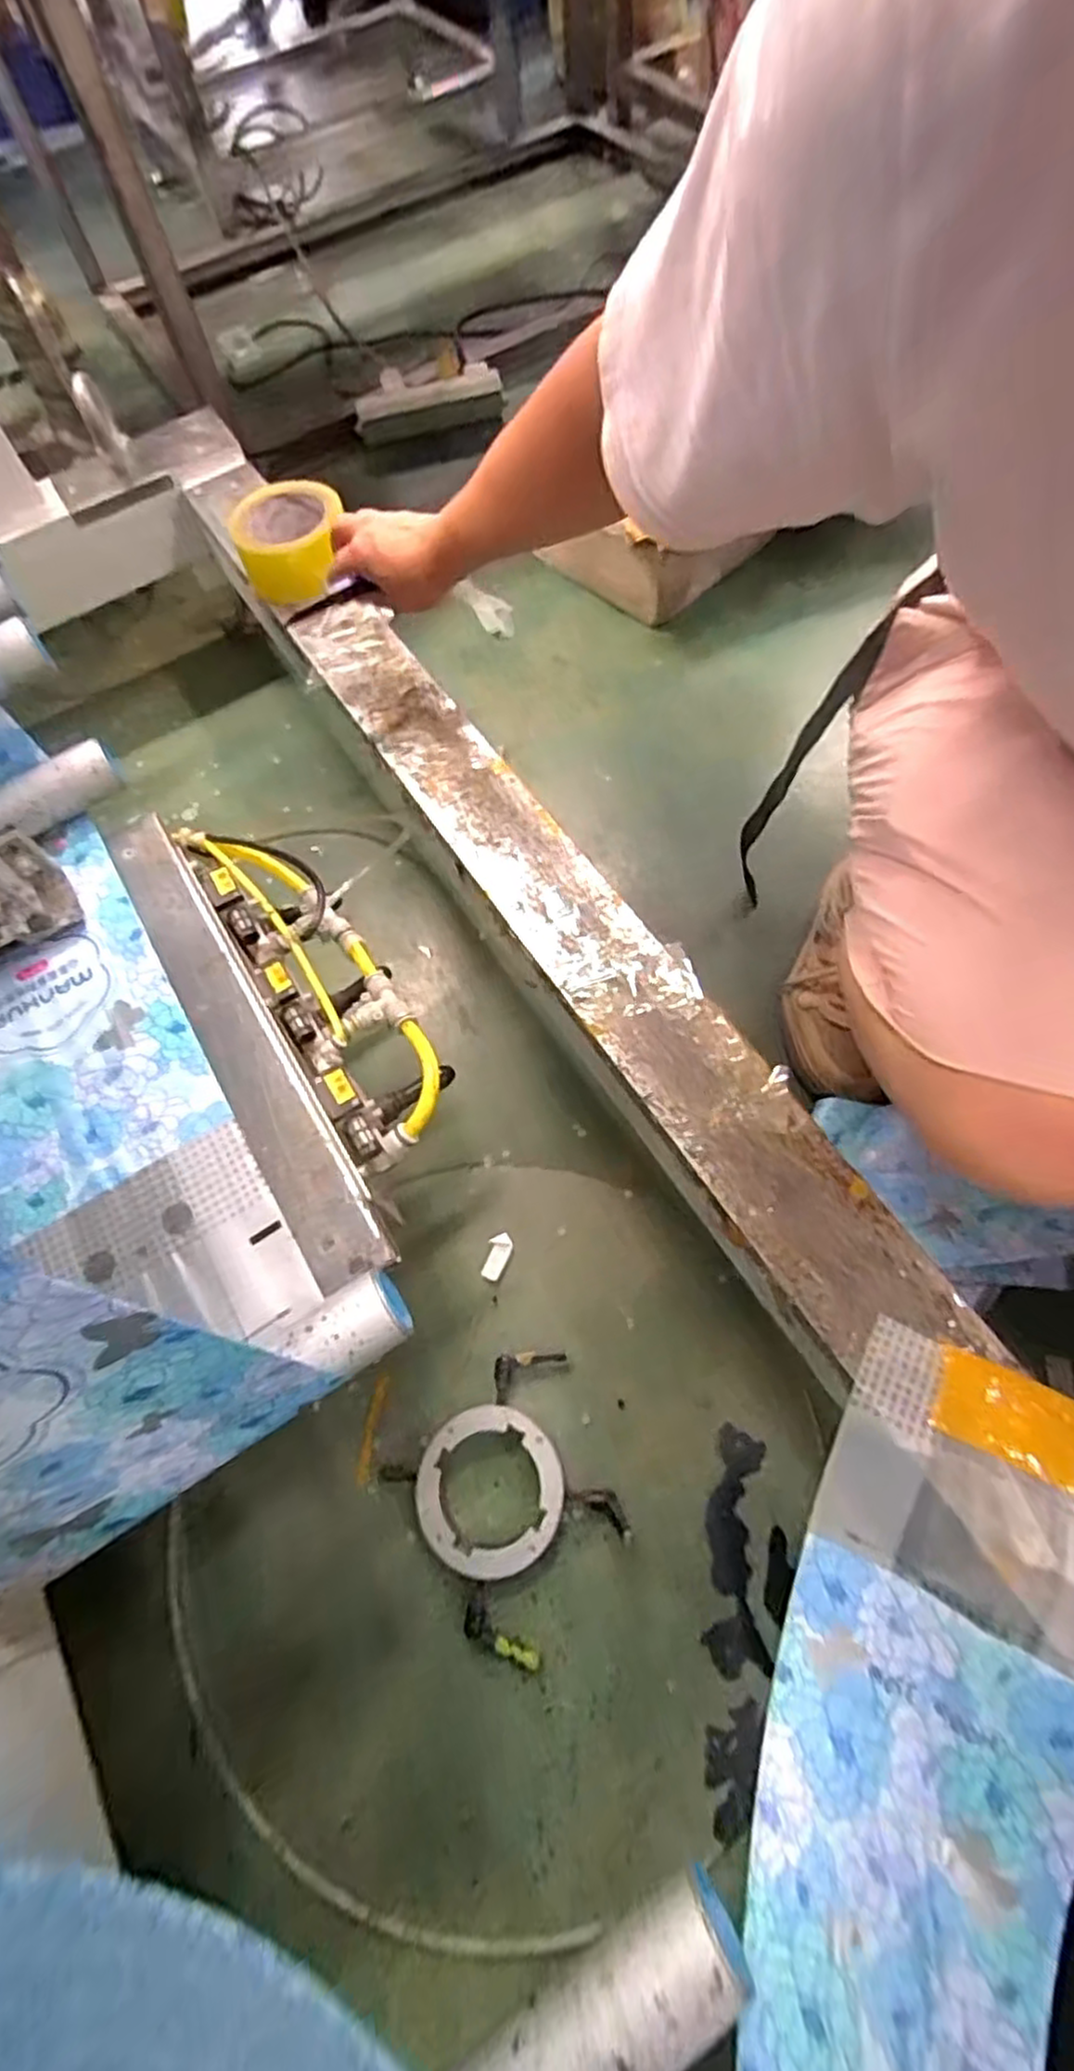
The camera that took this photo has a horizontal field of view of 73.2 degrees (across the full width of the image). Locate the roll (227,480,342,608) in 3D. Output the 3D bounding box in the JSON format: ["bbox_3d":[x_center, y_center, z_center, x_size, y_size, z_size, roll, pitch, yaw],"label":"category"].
[{"bbox_3d":[-0.238,-0.477,0.695,0.112,0.048,0.114,-9,66,-2],"label":"roll"}]

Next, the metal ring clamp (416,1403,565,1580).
[{"bbox_3d":[-0.035,0.337,0.540,0.108,0.022,0.106,-20,67,-5],"label":"metal ring clamp"}]

